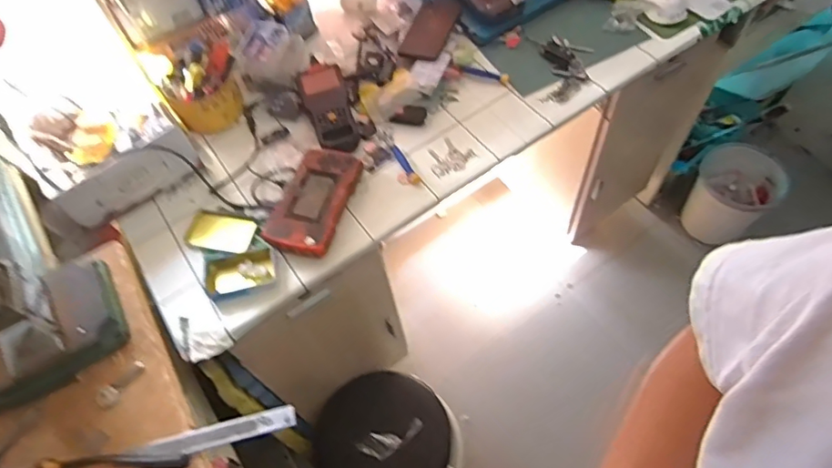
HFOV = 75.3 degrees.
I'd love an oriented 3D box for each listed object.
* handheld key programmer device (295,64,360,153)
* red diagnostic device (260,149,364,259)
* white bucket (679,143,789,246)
[{"bbox_3d":[-0.145,-0.211,0.904,0.074,0.041,0.194,-19,59,-7],"label":"handheld key programmer device"},{"bbox_3d":[-0.154,-0.050,0.814,0.104,0.036,0.176,13,61,12],"label":"red diagnostic device"},{"bbox_3d":[0.850,-0.099,1.470,0.202,0.231,0.190,-2,59,3],"label":"white bucket"}]

